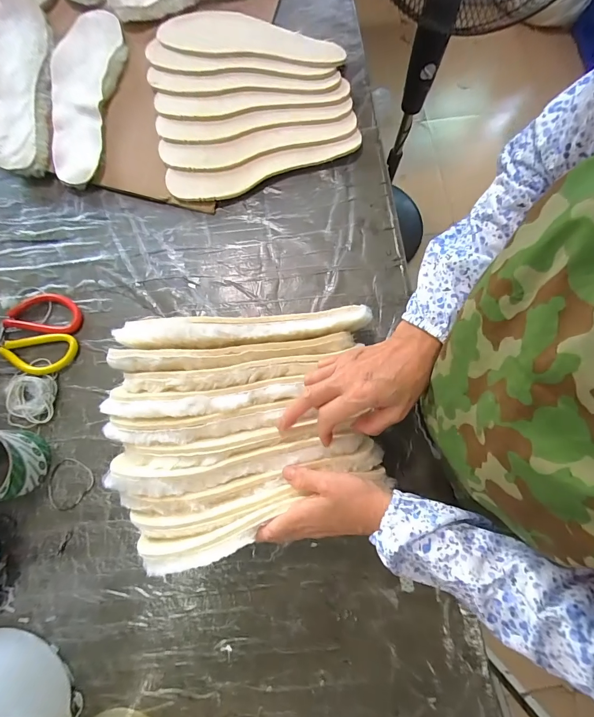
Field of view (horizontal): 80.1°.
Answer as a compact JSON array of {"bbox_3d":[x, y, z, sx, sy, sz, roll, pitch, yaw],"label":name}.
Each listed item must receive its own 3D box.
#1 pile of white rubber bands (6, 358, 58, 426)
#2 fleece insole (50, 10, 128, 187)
[{"bbox_3d":[-0.337,0.043,0.453,0.061,0.014,0.084,-4,79,0],"label":"pile of white rubber bands"},{"bbox_3d":[-0.307,-0.372,0.499,0.091,0.027,0.250,7,79,2],"label":"fleece insole"}]

